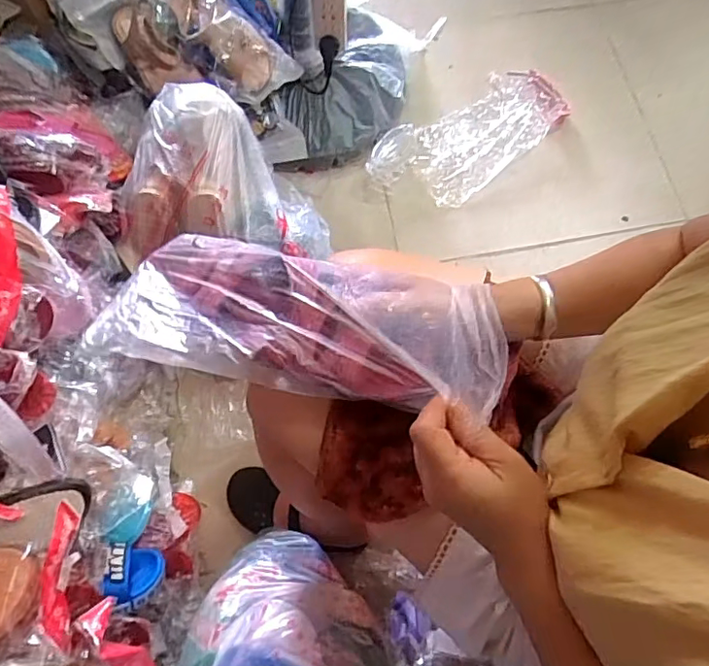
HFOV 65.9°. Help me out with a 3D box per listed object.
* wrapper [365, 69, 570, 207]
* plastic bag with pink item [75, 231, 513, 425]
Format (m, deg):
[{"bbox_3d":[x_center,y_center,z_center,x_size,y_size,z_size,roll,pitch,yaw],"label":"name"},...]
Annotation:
[{"bbox_3d":[0.250,-0.418,1.157,0.464,0.046,0.202,-37,75,-12],"label":"wrapper"},{"bbox_3d":[-0.053,-0.011,0.463,0.352,0.055,0.144,9,70,21],"label":"plastic bag with pink item"}]

